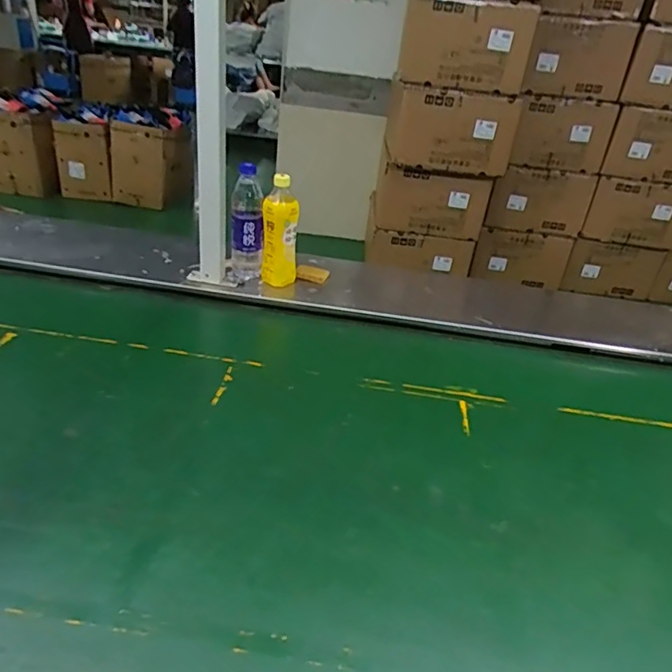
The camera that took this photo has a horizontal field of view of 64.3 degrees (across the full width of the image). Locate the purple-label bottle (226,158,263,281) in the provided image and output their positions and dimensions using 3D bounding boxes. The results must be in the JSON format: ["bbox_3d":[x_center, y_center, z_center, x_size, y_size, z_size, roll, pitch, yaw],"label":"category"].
[{"bbox_3d":[-0.181,-0.216,1.064,0.068,0.219,0.069,0,32,-12],"label":"purple-label bottle"}]

